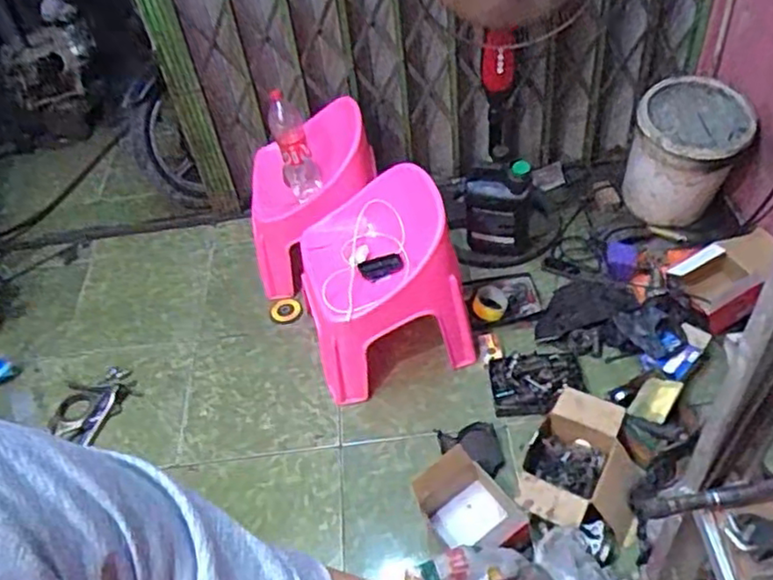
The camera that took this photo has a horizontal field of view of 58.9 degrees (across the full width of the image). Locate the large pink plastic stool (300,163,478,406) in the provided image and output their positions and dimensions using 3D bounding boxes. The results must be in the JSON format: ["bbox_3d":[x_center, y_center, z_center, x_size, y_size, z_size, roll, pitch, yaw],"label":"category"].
[{"bbox_3d":[-0.020,-0.025,1.755,0.379,0.373,0.418,-15,46,-6],"label":"large pink plastic stool"}]

